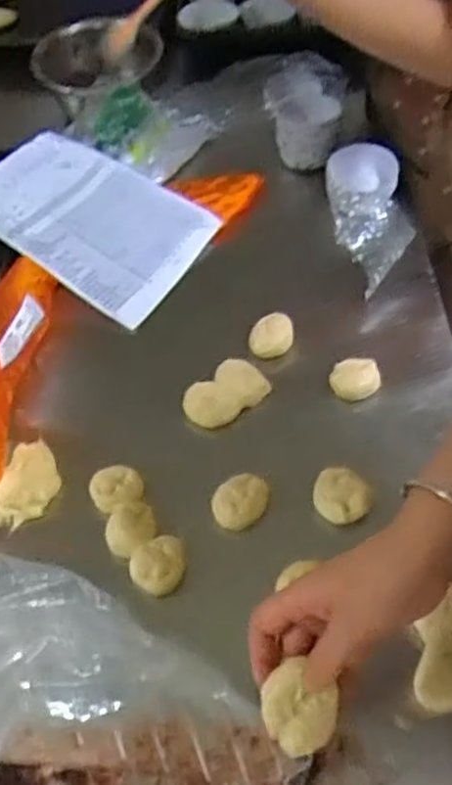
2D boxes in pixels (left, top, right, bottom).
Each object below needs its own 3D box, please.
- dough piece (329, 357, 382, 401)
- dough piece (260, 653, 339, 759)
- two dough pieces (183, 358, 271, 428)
[{"bbox_3d":[0.142,-0.012,0.758,0.054,0.033,0.042,-9,56,-2],"label":"dough piece"},{"bbox_3d":[0.047,0.206,0.443,0.048,0.018,0.048,-2,56,3],"label":"dough piece"},{"bbox_3d":[-0.001,0.002,0.750,0.094,0.030,0.054,-37,61,-20],"label":"two dough pieces"}]

